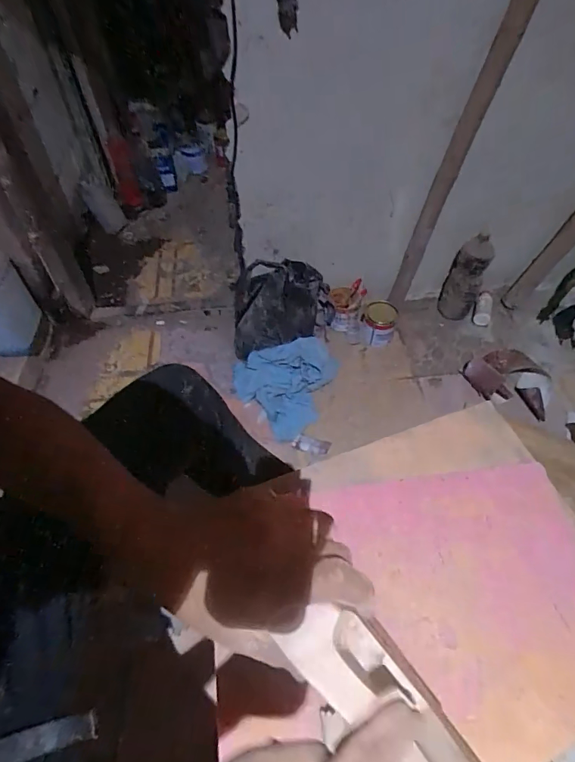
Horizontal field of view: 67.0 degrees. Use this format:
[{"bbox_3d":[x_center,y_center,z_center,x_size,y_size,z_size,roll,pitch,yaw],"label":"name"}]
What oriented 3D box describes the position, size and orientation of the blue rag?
[{"bbox_3d":[-0.003,0.021,1.247,0.304,0.105,0.262,-4,53,-2],"label":"blue rag"}]

